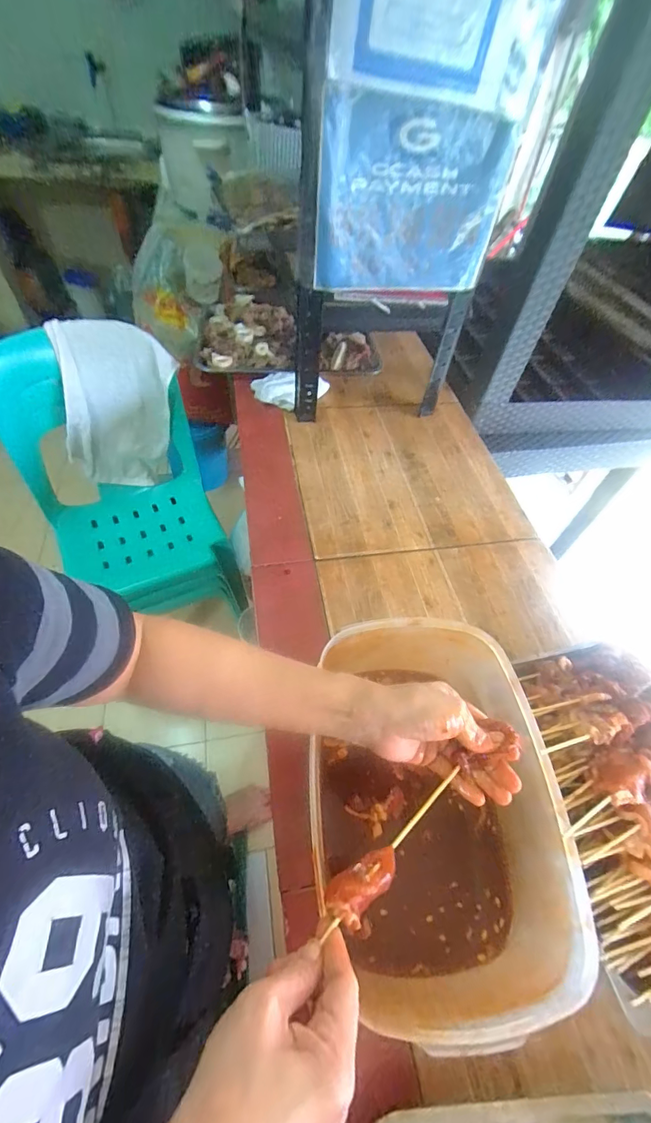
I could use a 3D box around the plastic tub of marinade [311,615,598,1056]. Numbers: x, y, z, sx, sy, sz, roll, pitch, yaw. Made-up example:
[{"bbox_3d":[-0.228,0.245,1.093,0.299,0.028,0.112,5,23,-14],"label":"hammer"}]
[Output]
[{"bbox_3d":[0.105,0.227,0.416,0.226,0.114,0.319,-6,55,-9],"label":"plastic tub of marinade"}]

